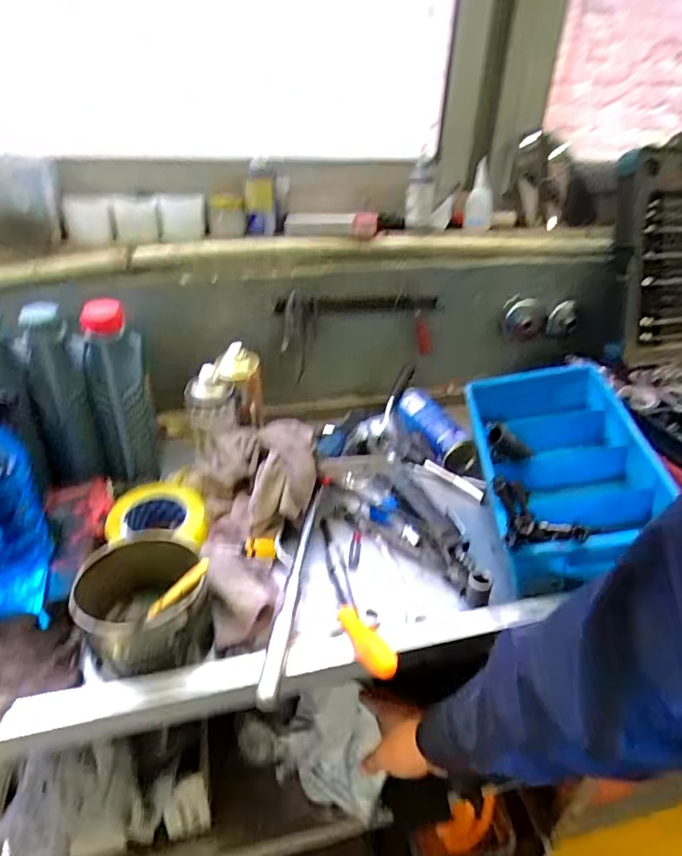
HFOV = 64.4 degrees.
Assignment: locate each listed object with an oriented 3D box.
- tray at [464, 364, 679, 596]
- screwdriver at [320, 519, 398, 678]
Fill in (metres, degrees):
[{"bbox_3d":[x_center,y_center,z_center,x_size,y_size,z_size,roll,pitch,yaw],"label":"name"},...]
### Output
[{"bbox_3d":[0.294,0.046,0.746,0.203,0.091,0.370,4,32,3],"label":"tray"},{"bbox_3d":[0.005,0.187,0.617,0.035,0.036,0.266,-7,19,-12],"label":"screwdriver"}]

